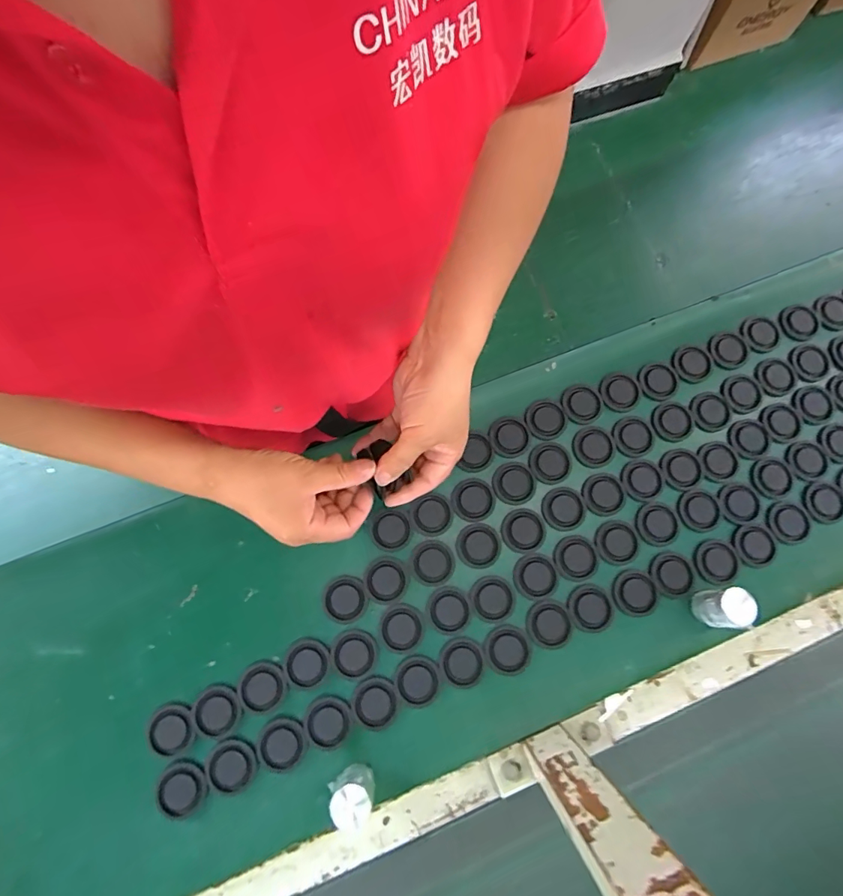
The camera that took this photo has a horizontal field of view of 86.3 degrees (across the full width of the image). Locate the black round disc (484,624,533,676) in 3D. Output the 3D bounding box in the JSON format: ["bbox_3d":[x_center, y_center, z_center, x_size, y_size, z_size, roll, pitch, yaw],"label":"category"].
[{"bbox_3d":[0.087,0.204,0.451,0.047,0.004,0.046,0,77,-2],"label":"black round disc"}]

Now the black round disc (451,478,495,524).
[{"bbox_3d":[0.056,0.057,0.486,0.046,0.004,0.045,0,77,-2],"label":"black round disc"}]

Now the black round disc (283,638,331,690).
[{"bbox_3d":[-0.114,0.214,0.445,0.046,0.004,0.044,0,77,-2],"label":"black round disc"}]

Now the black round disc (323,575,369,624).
[{"bbox_3d":[-0.078,0.155,0.458,0.045,0.004,0.045,0,77,-2],"label":"black round disc"}]

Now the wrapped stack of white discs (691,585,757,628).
[{"bbox_3d":[0.296,0.157,0.444,0.034,0.050,0.037,4,77,-1],"label":"wrapped stack of white discs"}]

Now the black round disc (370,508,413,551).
[{"bbox_3d":[-0.032,0.087,0.475,0.043,0.004,0.043,0,77,-2],"label":"black round disc"}]

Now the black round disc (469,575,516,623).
[{"bbox_3d":[0.073,0.156,0.464,0.045,0.004,0.045,0,77,-2],"label":"black round disc"}]

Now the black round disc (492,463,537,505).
[{"bbox_3d":[0.101,0.039,0.490,0.045,0.004,0.046,0,77,-2],"label":"black round disc"}]

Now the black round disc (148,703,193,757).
[{"bbox_3d":[-0.240,0.269,0.428,0.040,0.004,0.042,0,77,-2],"label":"black round disc"}]

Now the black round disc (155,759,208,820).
[{"bbox_3d":[-0.223,0.318,0.417,0.044,0.005,0.047,0,77,-2],"label":"black round disc"}]

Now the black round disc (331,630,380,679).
[{"bbox_3d":[-0.067,0.205,0.447,0.045,0.004,0.044,0,77,-2],"label":"black round disc"}]

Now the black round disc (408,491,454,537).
[{"bbox_3d":[0.011,0.072,0.481,0.046,0.005,0.044,0,77,-2],"label":"black round disc"}]

